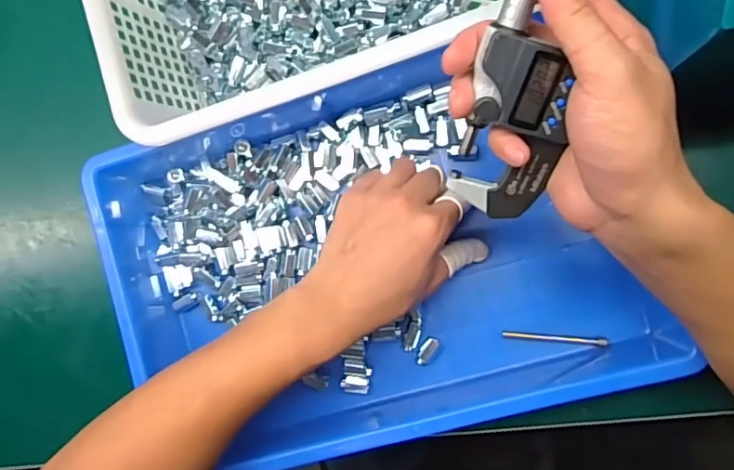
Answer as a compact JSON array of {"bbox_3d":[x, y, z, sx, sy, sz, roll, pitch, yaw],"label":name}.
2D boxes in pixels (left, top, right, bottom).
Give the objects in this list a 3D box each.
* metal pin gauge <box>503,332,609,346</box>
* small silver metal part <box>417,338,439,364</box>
[{"bbox_3d":[0.135,0.075,0.381,0.071,0.005,0.006,3,90,9],"label":"metal pin gauge"},{"bbox_3d":[0.045,0.086,0.392,0.010,0.010,0.021,32,95,8],"label":"small silver metal part"}]

